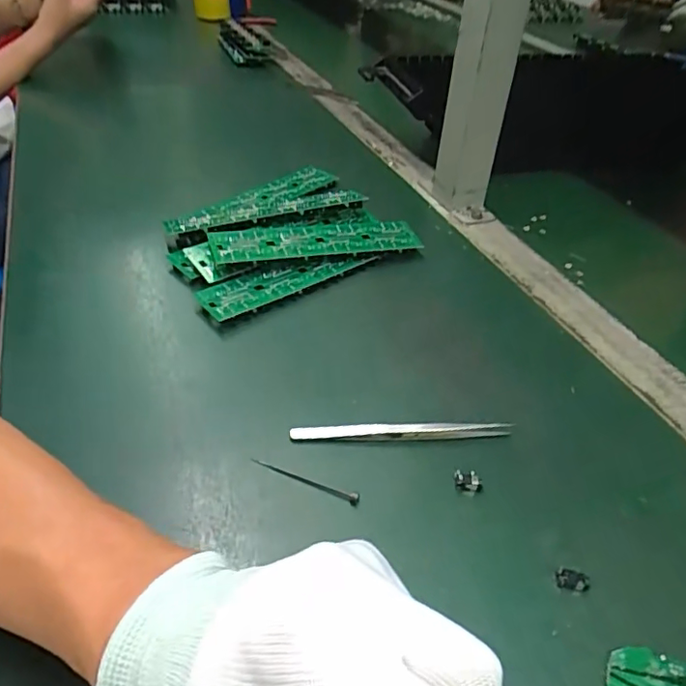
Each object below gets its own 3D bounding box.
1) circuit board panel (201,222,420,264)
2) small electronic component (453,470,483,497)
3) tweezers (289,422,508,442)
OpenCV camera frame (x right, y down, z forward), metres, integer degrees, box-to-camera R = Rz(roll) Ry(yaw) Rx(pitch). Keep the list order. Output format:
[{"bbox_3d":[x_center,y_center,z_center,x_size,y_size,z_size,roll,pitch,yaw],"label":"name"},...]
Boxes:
[{"bbox_3d":[-0.021,-0.088,0.489,0.177,0.006,0.039,-7,54,-20],"label":"circuit board panel"},{"bbox_3d":[0.071,0.079,0.325,0.016,0.008,0.013,5,40,0],"label":"small electronic component"},{"bbox_3d":[0.036,0.054,0.349,0.131,0.010,0.009,0,40,-6],"label":"tweezers"}]

